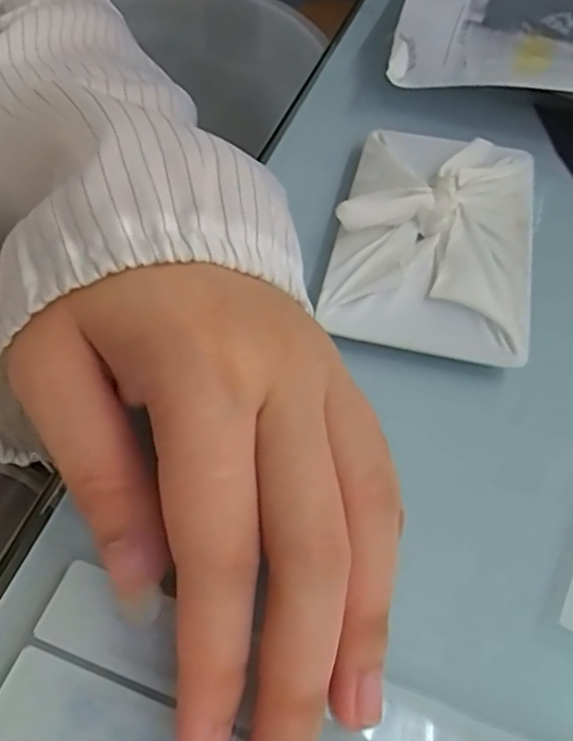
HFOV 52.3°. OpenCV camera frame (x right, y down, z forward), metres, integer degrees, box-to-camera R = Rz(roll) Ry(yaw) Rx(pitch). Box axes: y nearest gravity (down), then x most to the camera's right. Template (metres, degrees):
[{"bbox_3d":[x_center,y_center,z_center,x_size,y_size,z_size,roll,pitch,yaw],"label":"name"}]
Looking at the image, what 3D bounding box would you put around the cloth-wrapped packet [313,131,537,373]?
[{"bbox_3d":[0.056,-0.055,0.216,0.069,0.011,0.111,12,56,8],"label":"cloth-wrapped packet"}]

